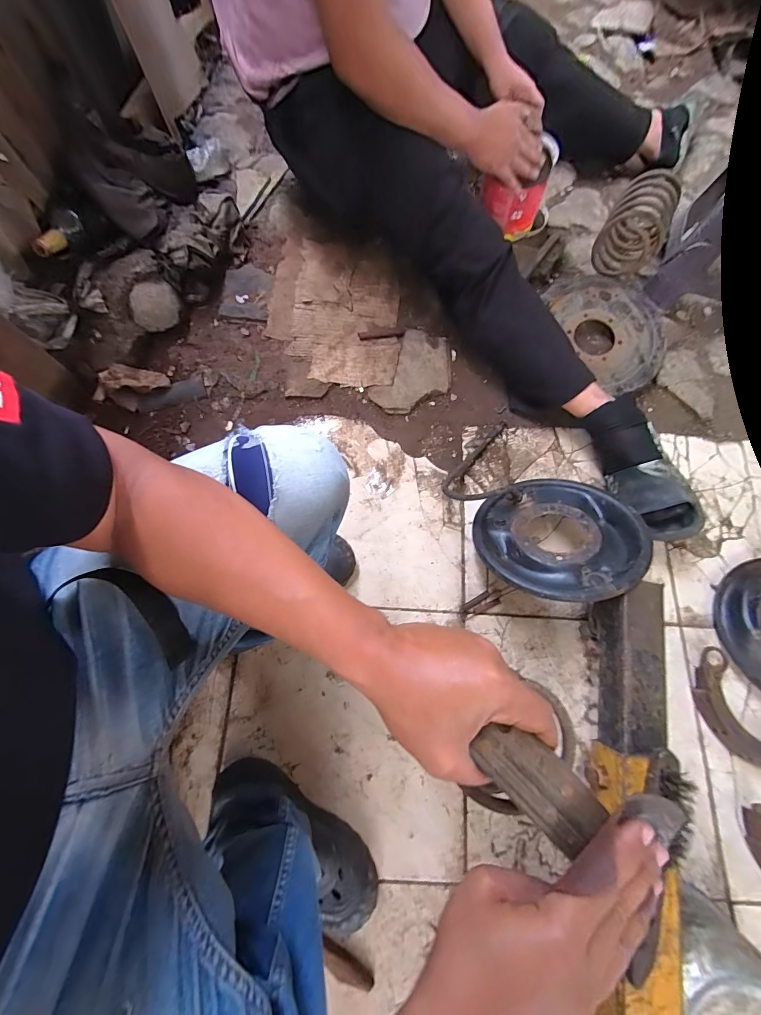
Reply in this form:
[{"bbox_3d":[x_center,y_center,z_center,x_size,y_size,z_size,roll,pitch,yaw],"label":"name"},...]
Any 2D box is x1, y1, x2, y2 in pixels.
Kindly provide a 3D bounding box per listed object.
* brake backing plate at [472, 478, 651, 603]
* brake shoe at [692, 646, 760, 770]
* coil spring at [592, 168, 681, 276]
[{"bbox_3d":[0.303,0.051,0.654,0.268,0.052,0.273,2,45,18],"label":"brake backing plate"},{"bbox_3d":[0.621,0.359,0.626,0.110,0.032,0.216,-38,77,-11],"label":"brake shoe"},{"bbox_3d":[0.613,-0.675,0.901,0.135,0.114,0.299,30,75,9],"label":"coil spring"}]

